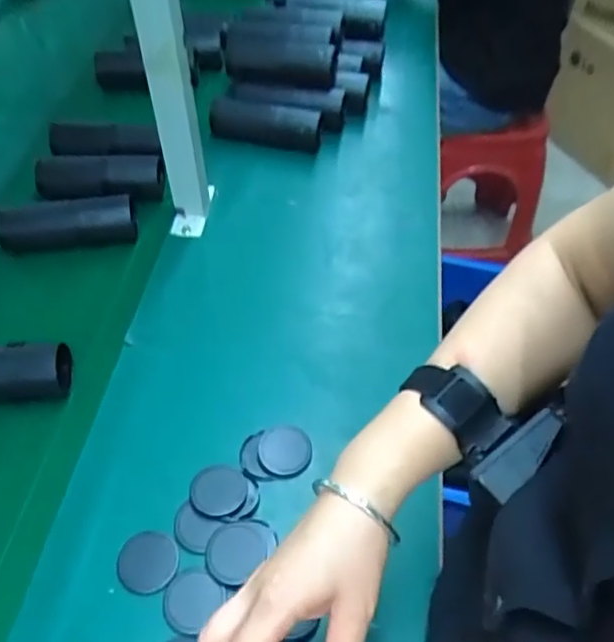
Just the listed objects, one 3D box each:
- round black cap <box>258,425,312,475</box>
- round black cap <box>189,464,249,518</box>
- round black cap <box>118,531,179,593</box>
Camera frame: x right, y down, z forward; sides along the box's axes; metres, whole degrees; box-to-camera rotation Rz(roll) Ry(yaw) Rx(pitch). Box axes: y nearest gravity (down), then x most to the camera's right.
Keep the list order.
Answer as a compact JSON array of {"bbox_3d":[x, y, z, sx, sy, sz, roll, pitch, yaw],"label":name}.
[{"bbox_3d":[-0.021,0.124,0.598,0.050,0.009,0.049,0,51,-1],"label":"round black cap"},{"bbox_3d":[-0.080,0.154,0.565,0.048,0.012,0.050,0,51,-1],"label":"round black cap"},{"bbox_3d":[-0.137,0.208,0.533,0.052,0.012,0.048,0,51,-1],"label":"round black cap"}]

